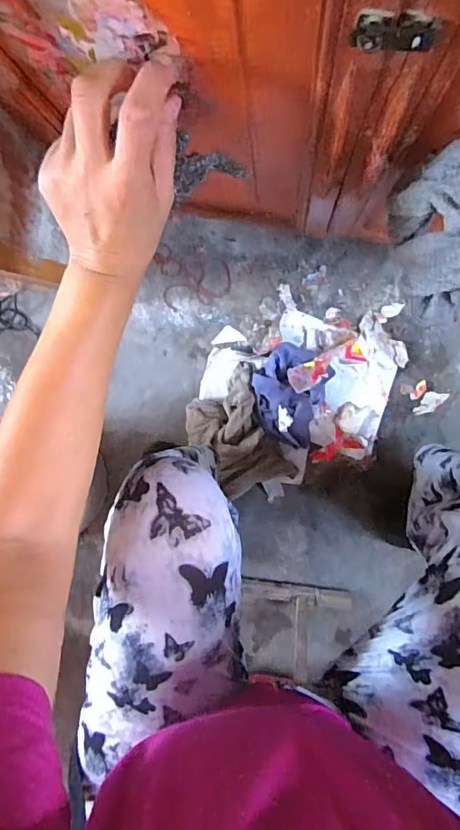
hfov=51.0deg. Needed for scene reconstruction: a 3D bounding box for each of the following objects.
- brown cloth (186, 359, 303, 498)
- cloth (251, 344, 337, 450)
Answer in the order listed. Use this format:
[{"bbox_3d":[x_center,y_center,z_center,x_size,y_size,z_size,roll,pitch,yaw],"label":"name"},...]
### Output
[{"bbox_3d":[0.014,0.032,0.821,0.149,0.079,0.213,-23,95,9],"label":"brown cloth"},{"bbox_3d":[0.100,-0.036,0.814,0.127,0.051,0.158,22,100,3],"label":"cloth"}]

